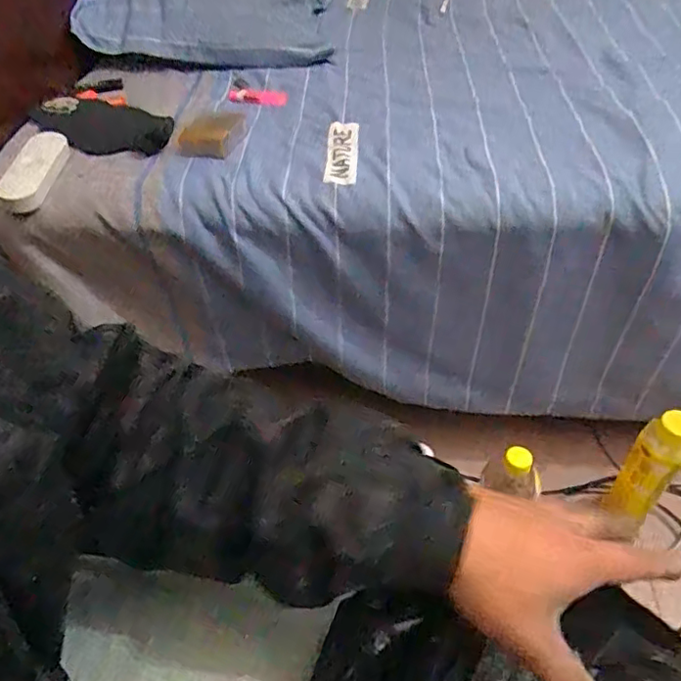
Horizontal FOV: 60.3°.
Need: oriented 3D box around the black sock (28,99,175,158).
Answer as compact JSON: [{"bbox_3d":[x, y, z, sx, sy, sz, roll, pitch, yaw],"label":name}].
[{"bbox_3d":[-0.312,-0.284,0.777,0.192,0.029,0.123,14,49,16],"label":"black sock"}]

